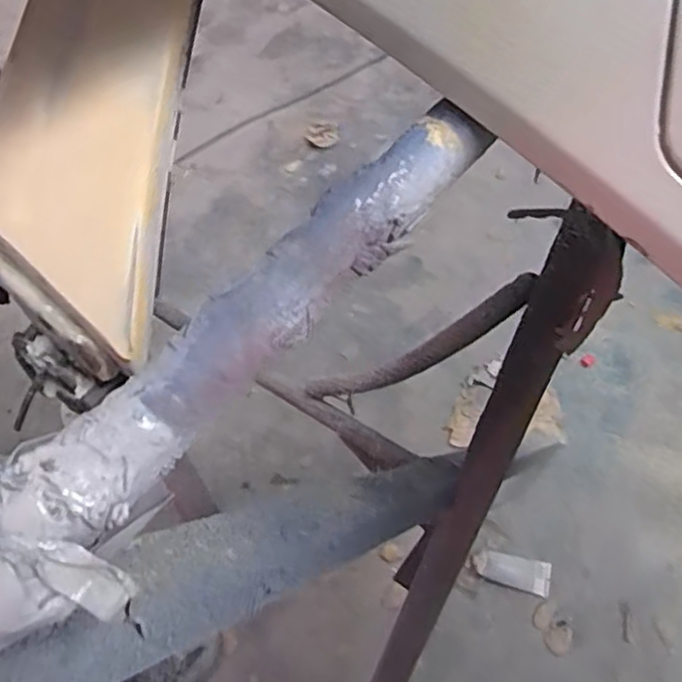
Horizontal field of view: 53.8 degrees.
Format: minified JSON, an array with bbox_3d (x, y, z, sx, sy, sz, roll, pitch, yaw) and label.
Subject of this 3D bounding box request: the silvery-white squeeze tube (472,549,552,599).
[{"bbox_3d":[0.264,0.356,1.041,0.118,0.019,0.050,10,61,12],"label":"silvery-white squeeze tube"}]

